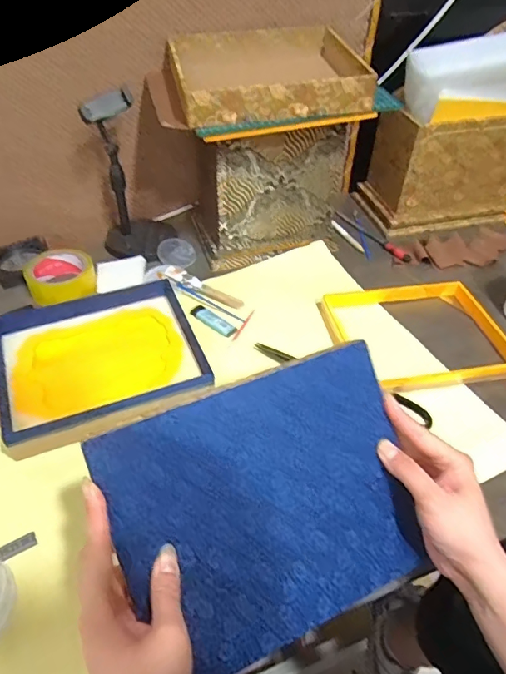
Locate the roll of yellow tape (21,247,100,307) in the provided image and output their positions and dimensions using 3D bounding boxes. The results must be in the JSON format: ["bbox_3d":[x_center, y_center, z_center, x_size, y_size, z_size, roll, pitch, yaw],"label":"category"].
[{"bbox_3d":[-0.302,-0.098,0.752,0.100,0.041,0.091,-13,47,-15],"label":"roll of yellow tape"}]

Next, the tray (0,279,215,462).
[{"bbox_3d":[-0.203,0.024,0.631,0.244,0.045,0.228,-20,49,-20],"label":"tray"}]

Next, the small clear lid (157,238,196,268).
[{"bbox_3d":[-0.132,-0.145,0.825,0.064,0.013,0.070,1,45,-1],"label":"small clear lid"}]

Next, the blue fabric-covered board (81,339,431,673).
[{"bbox_3d":[0.019,0.135,0.385,0.240,0.006,0.204,-19,91,-20],"label":"blue fabric-covered board"}]

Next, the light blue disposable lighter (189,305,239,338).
[{"bbox_3d":[-0.060,-0.024,0.713,0.077,0.008,0.024,30,51,25],"label":"light blue disposable lighter"}]

